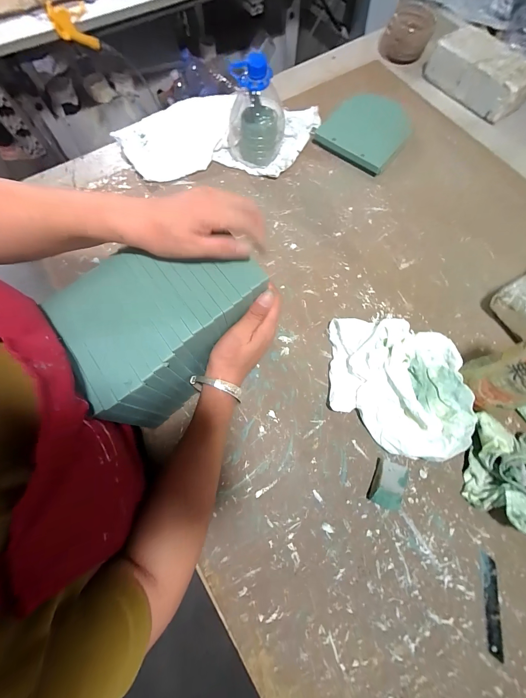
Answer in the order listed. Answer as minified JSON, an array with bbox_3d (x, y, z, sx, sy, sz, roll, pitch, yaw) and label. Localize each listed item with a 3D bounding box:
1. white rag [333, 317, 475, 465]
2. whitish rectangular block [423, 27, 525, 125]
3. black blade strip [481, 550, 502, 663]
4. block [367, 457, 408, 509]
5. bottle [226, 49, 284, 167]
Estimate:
[{"bbox_3d":[0.180,0.047,0.371,0.174,0.039,0.175,10,72,3],"label":"white rag"},{"bbox_3d":[0.450,-0.573,0.561,0.093,0.054,0.205,-33,75,-10],"label":"whitish rectangular block"},{"bbox_3d":[0.266,0.295,0.316,0.018,0.004,0.099,10,72,-1],"label":"black blade strip"},{"bbox_3d":[0.155,0.168,0.340,0.036,0.025,0.052,20,73,6],"label":"block"},{"bbox_3d":[-0.017,-0.408,0.465,0.099,0.144,0.090,17,73,5],"label":"bottle"}]

